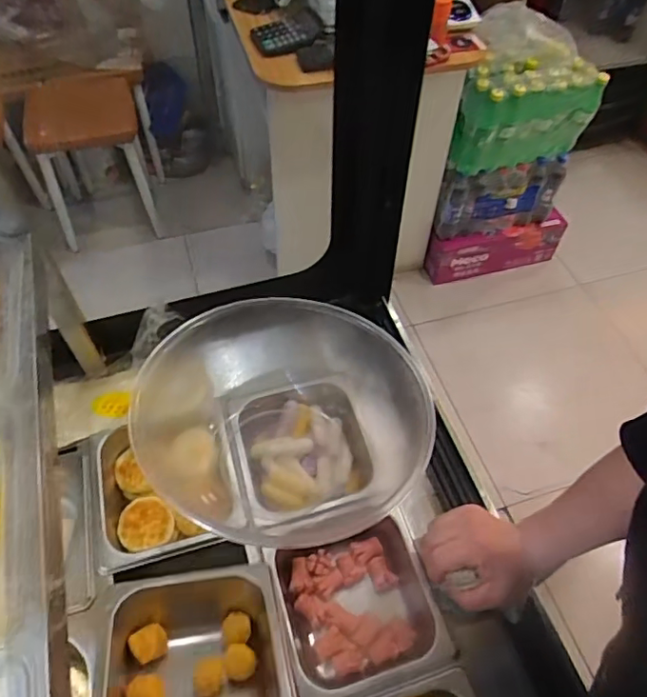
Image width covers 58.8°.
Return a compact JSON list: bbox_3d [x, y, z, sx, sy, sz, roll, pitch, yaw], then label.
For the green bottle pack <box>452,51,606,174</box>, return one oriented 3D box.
[{"bbox_3d":[0.524,-0.616,1.522,0.357,0.234,0.191,-10,55,-9],"label":"green bottle pack"}]

